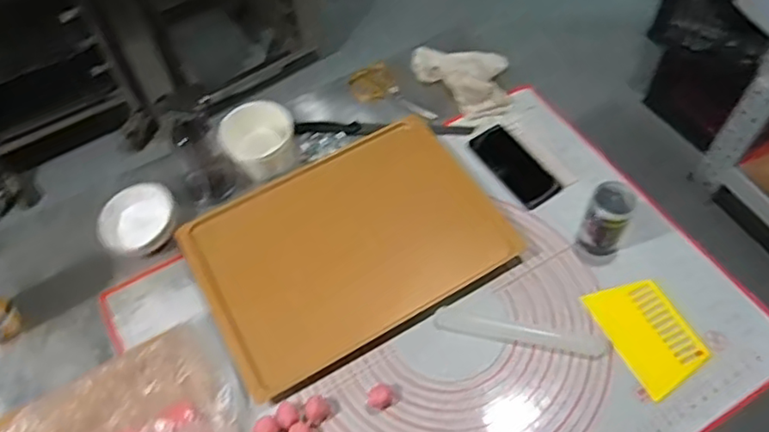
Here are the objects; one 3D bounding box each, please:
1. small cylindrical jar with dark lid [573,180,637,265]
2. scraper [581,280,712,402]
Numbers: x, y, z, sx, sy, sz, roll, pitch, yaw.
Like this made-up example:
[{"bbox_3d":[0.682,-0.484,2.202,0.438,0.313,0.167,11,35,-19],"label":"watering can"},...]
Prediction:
[{"bbox_3d":[0.312,0.014,0.864,0.062,0.111,0.070,25,61,18],"label":"small cylindrical jar with dark lid"},{"bbox_3d":[0.358,0.156,0.827,0.108,0.008,0.150,-22,63,-16],"label":"scraper"}]

